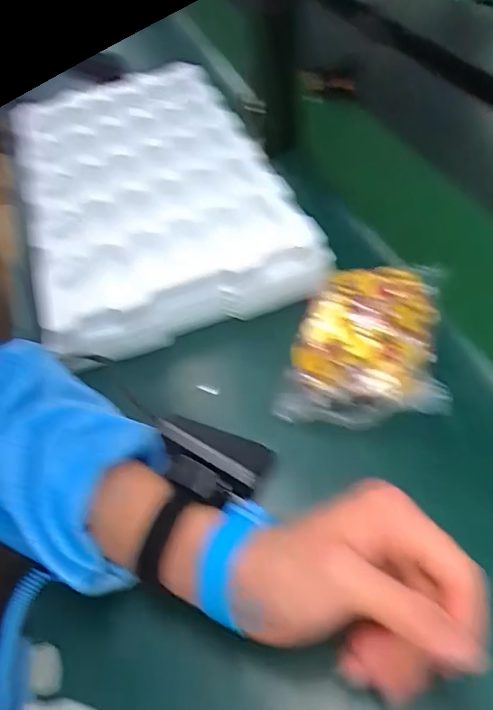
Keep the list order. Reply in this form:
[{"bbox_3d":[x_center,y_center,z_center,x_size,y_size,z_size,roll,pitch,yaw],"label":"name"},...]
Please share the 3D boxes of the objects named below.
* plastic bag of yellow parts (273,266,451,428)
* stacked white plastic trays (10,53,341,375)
[{"bbox_3d":[0.092,-0.011,0.409,0.111,0.035,0.150,6,51,11],"label":"plastic bag of yellow parts"},{"bbox_3d":[-0.112,-0.197,0.583,0.254,0.062,0.459,-17,50,-8],"label":"stacked white plastic trays"}]

